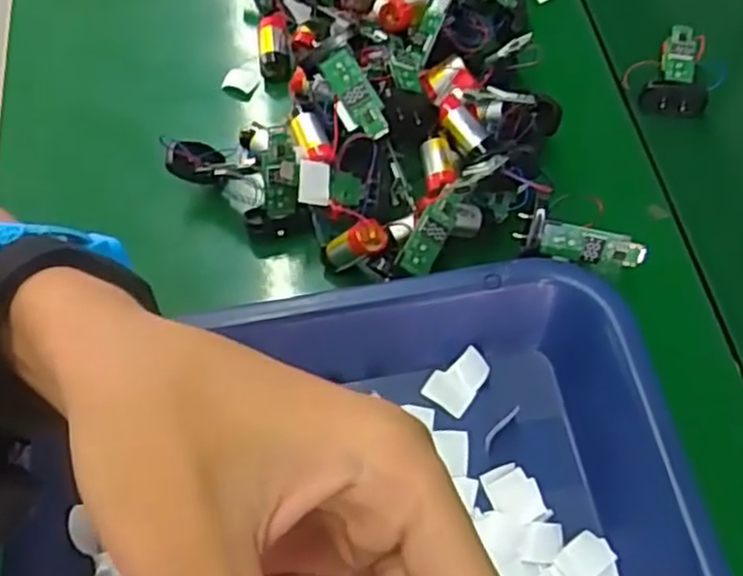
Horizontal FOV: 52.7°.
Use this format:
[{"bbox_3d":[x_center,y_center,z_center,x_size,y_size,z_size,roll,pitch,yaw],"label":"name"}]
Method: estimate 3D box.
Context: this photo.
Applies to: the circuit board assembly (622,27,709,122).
[{"bbox_3d":[0.161,-0.116,0.403,0.043,0.019,0.049,21,63,13],"label":"circuit board assembly"}]

